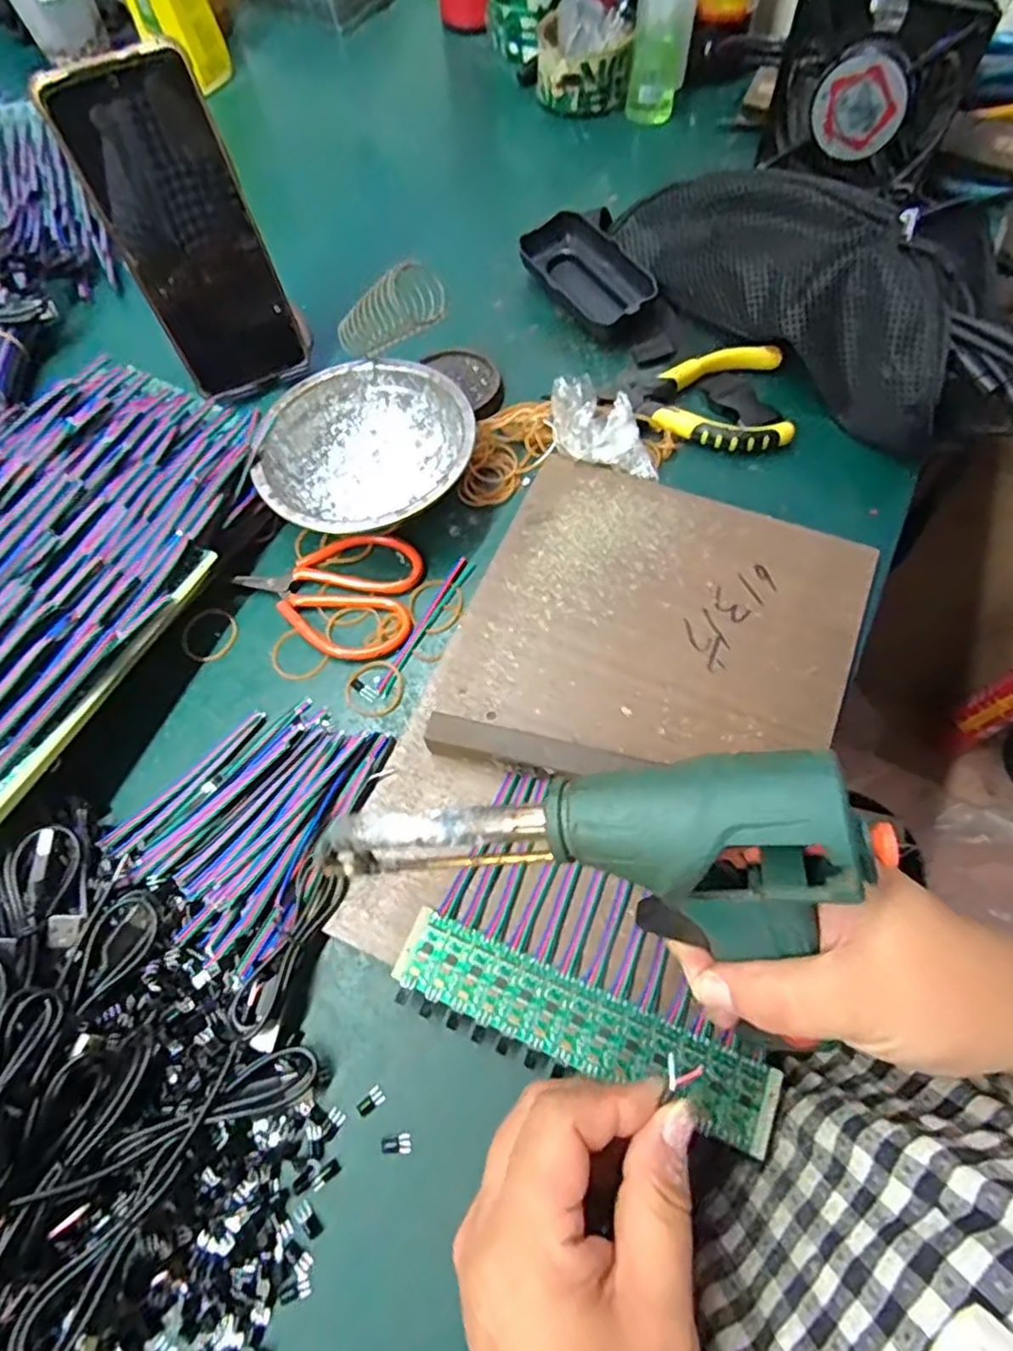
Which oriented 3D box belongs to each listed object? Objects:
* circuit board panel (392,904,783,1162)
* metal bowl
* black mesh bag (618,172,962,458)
[{"bbox_3d":[0.031,0.148,0.279,0.162,0.004,0.033,19,69,13],"label":"circuit board panel"},{"bbox_3d":[-0.081,-0.129,0.394,0.120,0.041,0.123,-1,66,3],"label":"metal bowl"},{"bbox_3d":[0.180,-0.245,0.406,0.069,0.068,0.254,-36,69,-12],"label":"black mesh bag"}]

